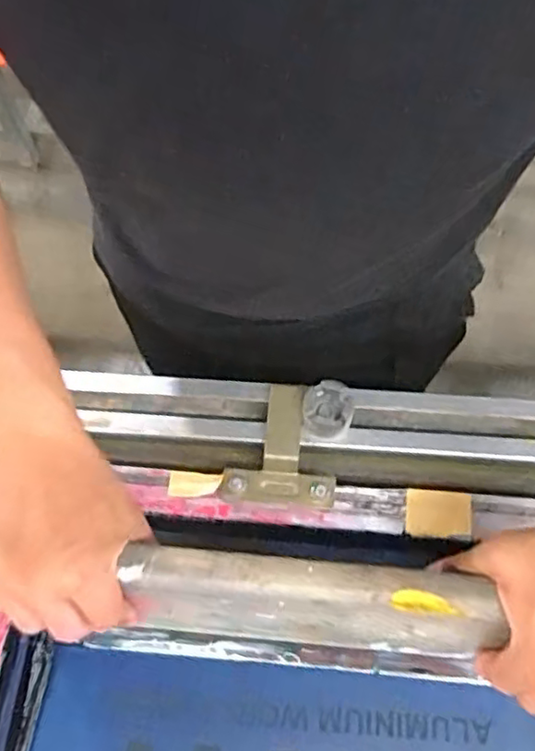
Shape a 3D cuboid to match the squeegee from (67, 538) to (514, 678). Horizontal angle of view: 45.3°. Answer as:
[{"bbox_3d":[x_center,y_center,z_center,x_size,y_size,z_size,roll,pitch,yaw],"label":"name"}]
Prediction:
[{"bbox_3d":[0.008,0.148,0.415,0.251,0.132,0.033,5,45,3],"label":"squeegee"}]

